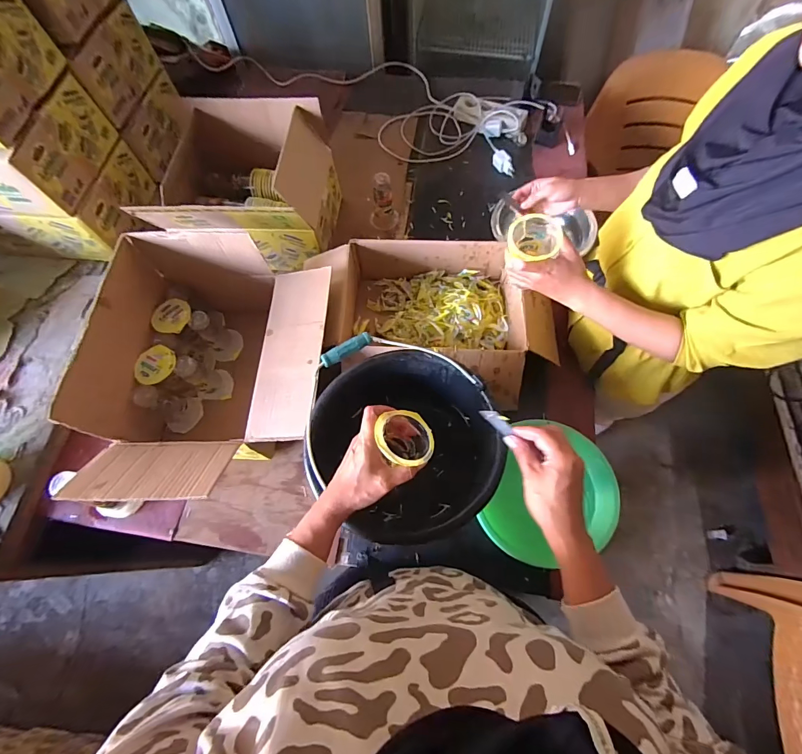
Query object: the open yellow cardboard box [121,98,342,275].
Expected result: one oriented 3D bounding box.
[{"bbox_3d":[-0.334,-0.400,0.870,0.338,0.232,0.320,4,67,2],"label":"open yellow cardboard box"}]

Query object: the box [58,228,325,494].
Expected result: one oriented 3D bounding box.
[{"bbox_3d":[-0.319,-0.026,0.735,0.359,0.271,0.497,-2,67,0],"label":"box"}]

